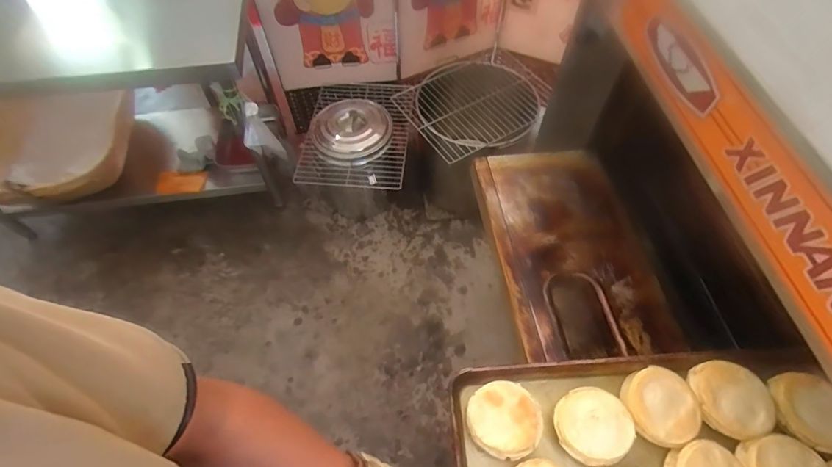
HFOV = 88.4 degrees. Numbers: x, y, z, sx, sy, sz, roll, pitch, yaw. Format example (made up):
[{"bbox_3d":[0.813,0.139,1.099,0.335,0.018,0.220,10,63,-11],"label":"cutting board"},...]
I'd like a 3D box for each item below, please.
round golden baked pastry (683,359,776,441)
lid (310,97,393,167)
[{"bbox_3d":[0.453,0.239,0.617,0.091,0.031,0.102,-6,59,-8],"label":"round golden baked pastry"},{"bbox_3d":[-0.236,-0.411,1.659,0.305,0.091,0.335,2,58,-3],"label":"lid"}]

